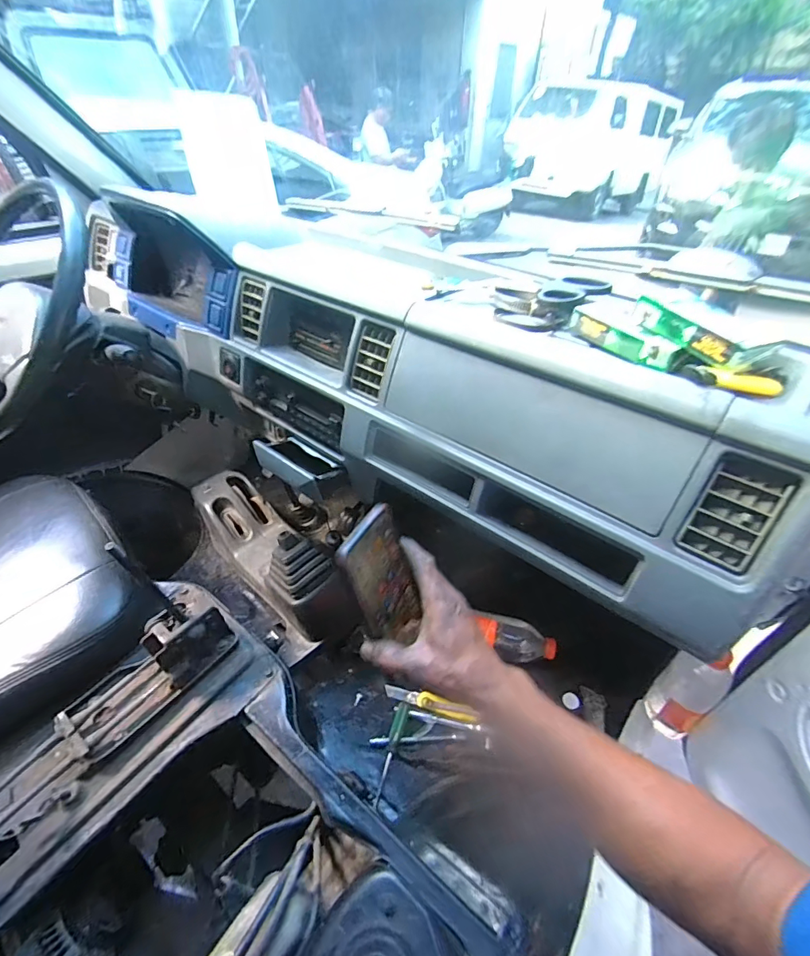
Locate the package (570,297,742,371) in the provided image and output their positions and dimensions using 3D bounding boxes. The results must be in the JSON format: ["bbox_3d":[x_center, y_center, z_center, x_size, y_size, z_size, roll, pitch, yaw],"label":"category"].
[{"bbox_3d":[0.218,-0.130,0.405,0.042,0.040,0.144,-24,48,-27],"label":"package"}]

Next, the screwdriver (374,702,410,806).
[{"bbox_3d":[-0.025,0.474,0.785,0.021,0.024,0.158,14,43,13],"label":"screwdriver"}]

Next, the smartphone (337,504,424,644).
[{"bbox_3d":[-0.017,0.098,0.420,0.009,0.132,0.078,-2,28,33],"label":"smartphone"}]

